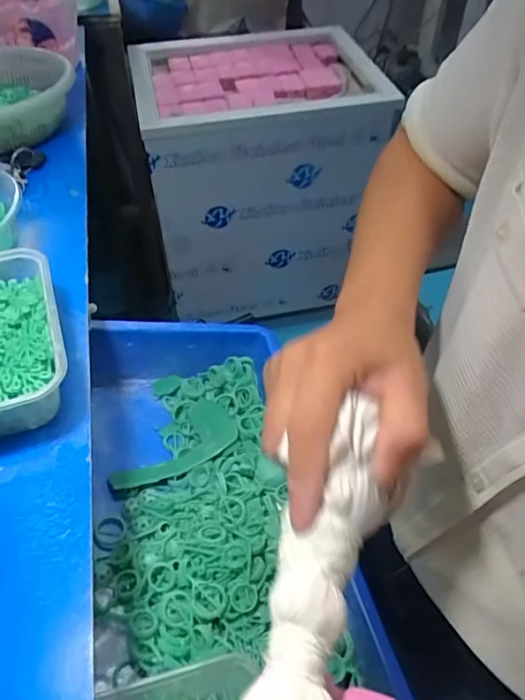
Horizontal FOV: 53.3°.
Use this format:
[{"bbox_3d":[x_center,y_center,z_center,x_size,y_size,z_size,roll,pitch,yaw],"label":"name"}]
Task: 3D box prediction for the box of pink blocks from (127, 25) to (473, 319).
[{"bbox_3d":[-0.018,-0.422,1.284,0.497,0.511,0.409,-10,50,-9],"label":"box of pink blocks"}]

